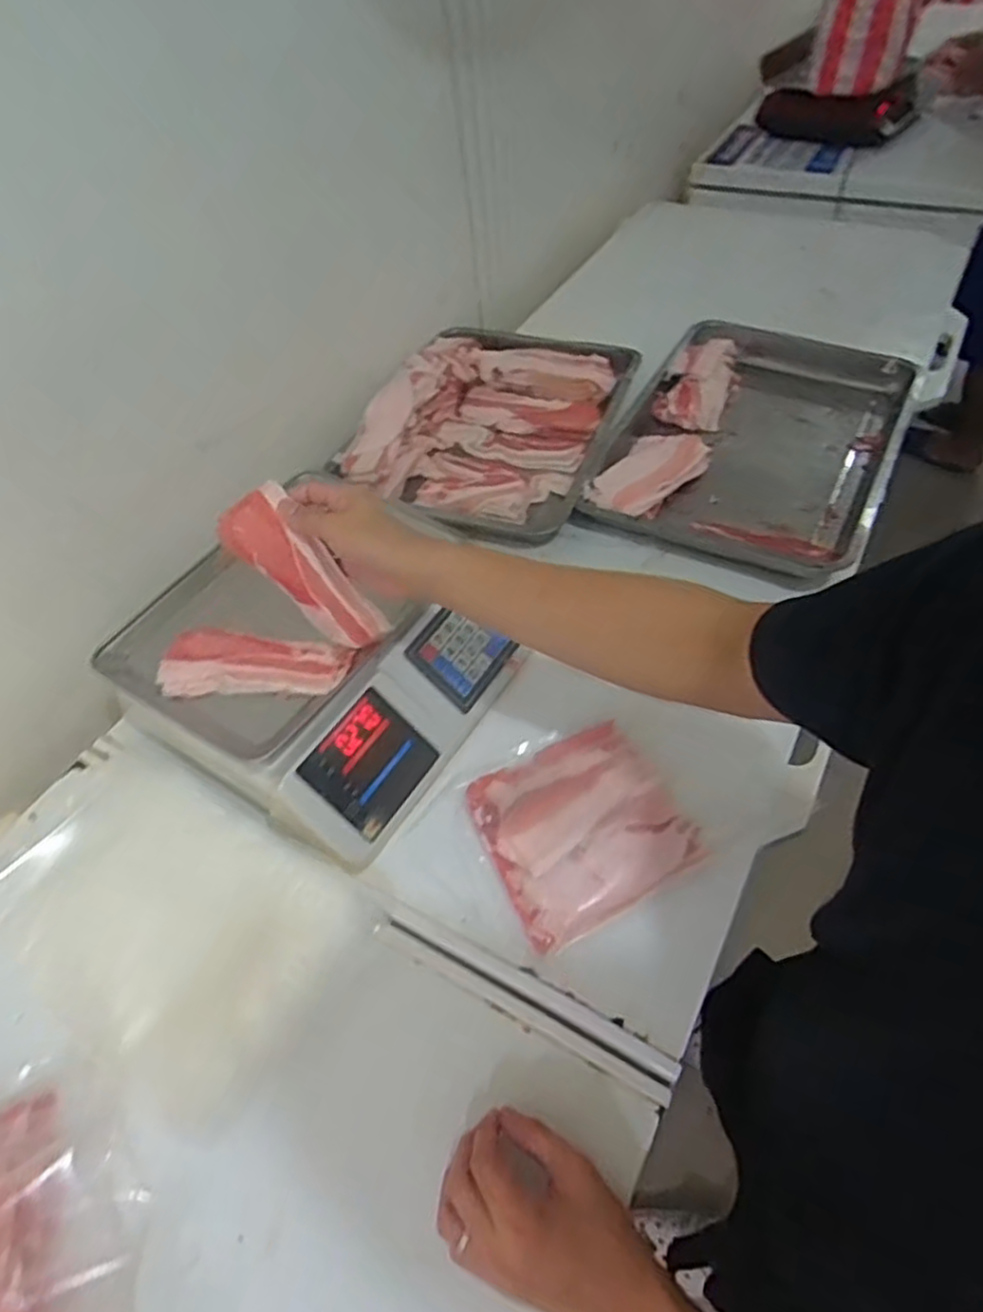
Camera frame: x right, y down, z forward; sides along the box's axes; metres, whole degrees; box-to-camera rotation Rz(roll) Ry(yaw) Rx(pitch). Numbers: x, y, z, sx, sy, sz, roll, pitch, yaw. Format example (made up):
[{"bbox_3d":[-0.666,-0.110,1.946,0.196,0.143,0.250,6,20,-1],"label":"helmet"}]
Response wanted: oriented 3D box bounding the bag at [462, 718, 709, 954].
[{"bbox_3d":[0.084,0.152,0.676,0.176,0.028,0.168,-23,51,-13],"label":"bag"}]

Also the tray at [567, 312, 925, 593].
[{"bbox_3d":[0.347,-0.296,0.989,0.347,0.058,0.457,19,55,22],"label":"tray"}]

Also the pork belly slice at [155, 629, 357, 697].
[{"bbox_3d":[-0.226,0.004,0.703,0.186,0.013,0.076,0,50,7],"label":"pork belly slice"}]

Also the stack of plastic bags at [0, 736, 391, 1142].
[{"bbox_3d":[-0.303,0.219,0.658,0.363,0.019,0.221,24,56,24],"label":"stack of plastic bags"}]

